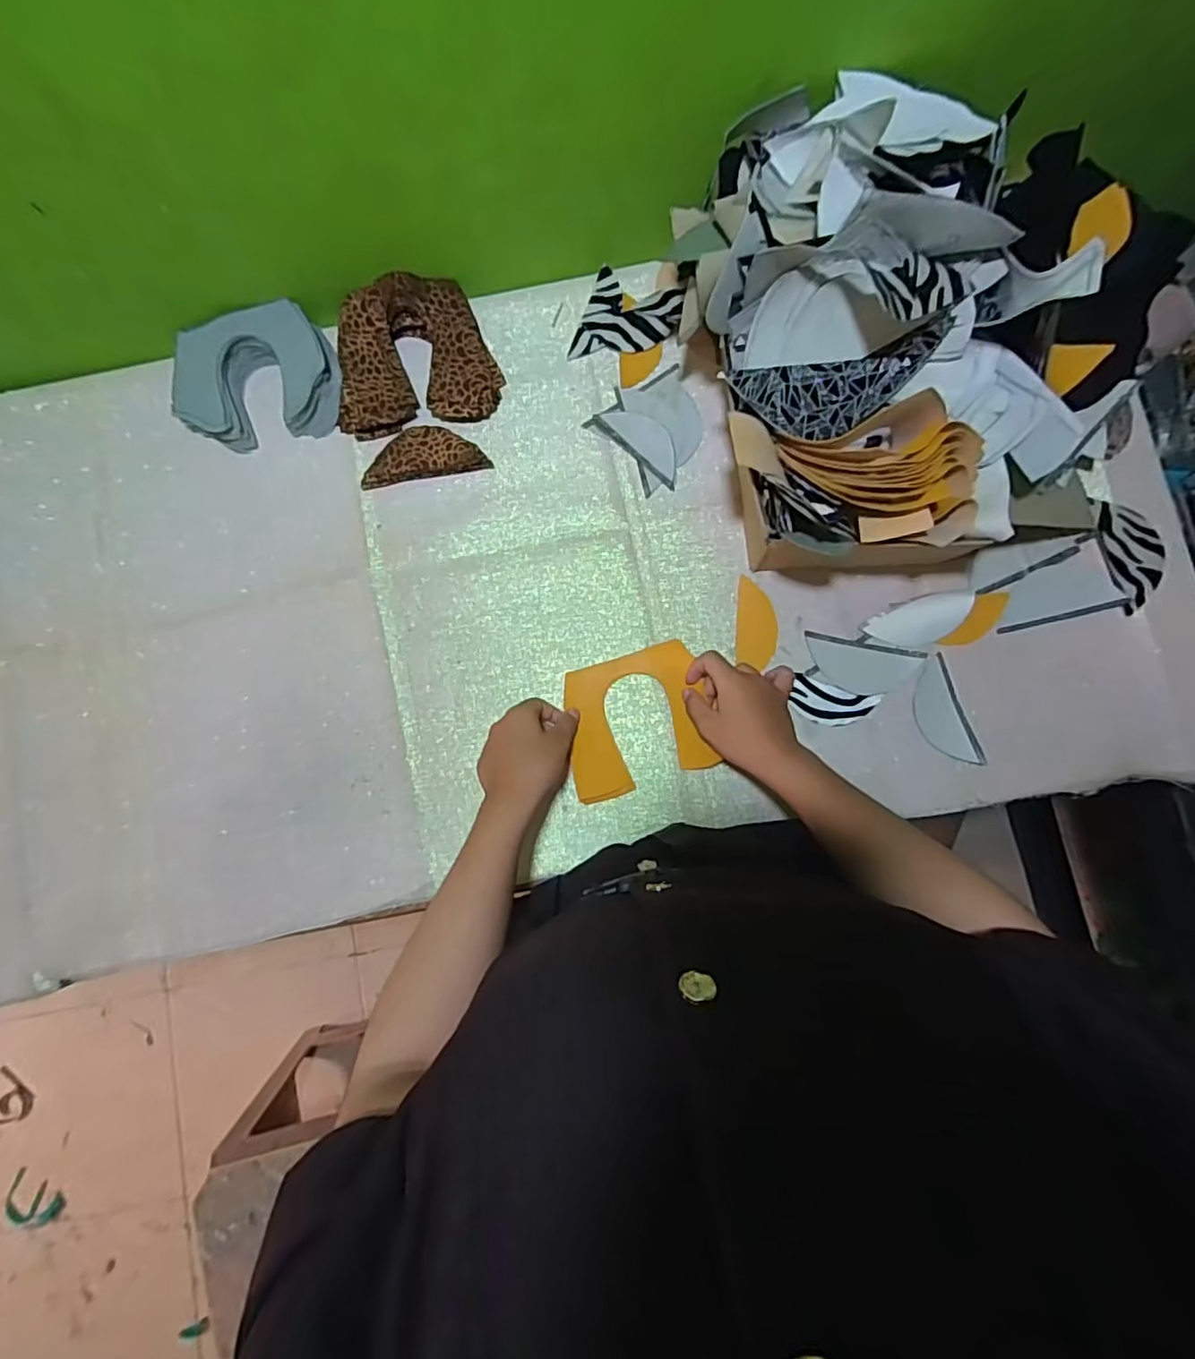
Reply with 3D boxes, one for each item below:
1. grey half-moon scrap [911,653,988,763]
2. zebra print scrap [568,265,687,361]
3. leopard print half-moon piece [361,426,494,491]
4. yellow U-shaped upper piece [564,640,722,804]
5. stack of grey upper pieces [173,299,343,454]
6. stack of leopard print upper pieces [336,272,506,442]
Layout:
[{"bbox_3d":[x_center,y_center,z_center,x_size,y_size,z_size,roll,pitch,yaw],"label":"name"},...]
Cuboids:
[{"bbox_3d":[0.325,0.032,0.574,0.044,0.006,0.104,-17,81,0],"label":"grey half-moon scrap"},{"bbox_3d":[0.032,-0.367,0.626,0.095,0.011,0.097,20,85,4],"label":"zebra print scrap"},{"bbox_3d":[-0.177,-0.228,0.615,0.125,0.018,0.048,-11,84,0],"label":"leopard print half-moon piece"},{"bbox_3d":[0.033,0.039,0.575,0.131,0.018,0.124,-17,84,0],"label":"yellow U-shaped upper piece"},{"bbox_3d":[-0.345,-0.304,0.618,0.165,0.038,0.122,-12,84,0],"label":"stack of grey upper pieces"},{"bbox_3d":[-0.186,-0.328,0.615,0.163,0.043,0.140,-6,84,1],"label":"stack of leopard print upper pieces"}]

